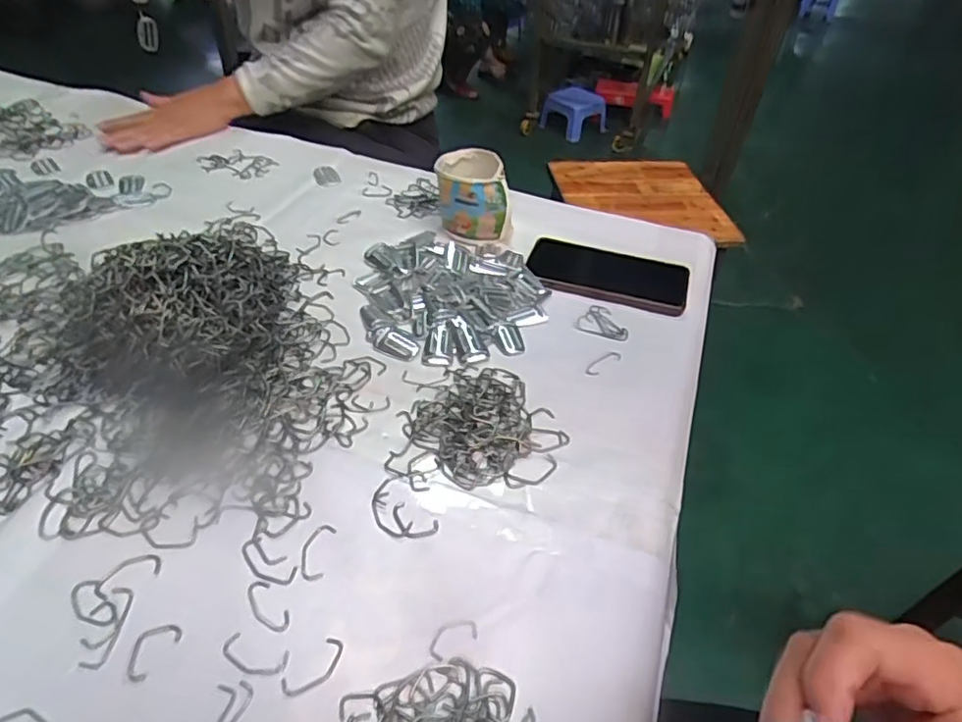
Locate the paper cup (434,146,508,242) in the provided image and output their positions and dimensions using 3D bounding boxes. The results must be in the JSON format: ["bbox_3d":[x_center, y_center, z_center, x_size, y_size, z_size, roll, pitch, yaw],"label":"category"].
[{"bbox_3d":[-0.010,-0.188,0.674,0.078,0.070,0.091,-4,44,-9],"label":"paper cup"}]

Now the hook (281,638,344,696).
[{"bbox_3d":[-0.095,0.177,0.342,0.017,0.004,0.038,34,51,27],"label":"hook"}]

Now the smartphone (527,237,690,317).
[{"bbox_3d":[0.133,-0.094,0.632,0.166,0.011,0.087,13,44,9],"label":"smartphone"}]

